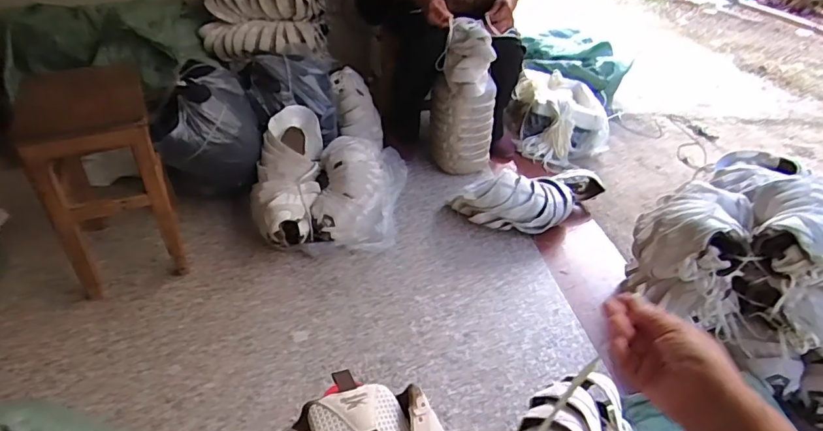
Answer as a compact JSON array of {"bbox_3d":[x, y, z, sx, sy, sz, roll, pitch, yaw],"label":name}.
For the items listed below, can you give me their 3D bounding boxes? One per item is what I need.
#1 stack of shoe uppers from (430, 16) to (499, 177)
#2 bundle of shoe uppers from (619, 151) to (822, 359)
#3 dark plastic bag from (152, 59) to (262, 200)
[{"bbox_3d":[0.155,-0.351,1.561,0.155,0.448,0.169,-25,44,-32],"label":"stack of shoe uppers"},{"bbox_3d":[0.755,0.092,1.100,0.474,0.282,0.333,22,40,24],"label":"bundle of shoe uppers"},{"bbox_3d":[-0.548,-0.191,1.386,0.251,0.382,0.289,-13,39,-21],"label":"dark plastic bag"}]

